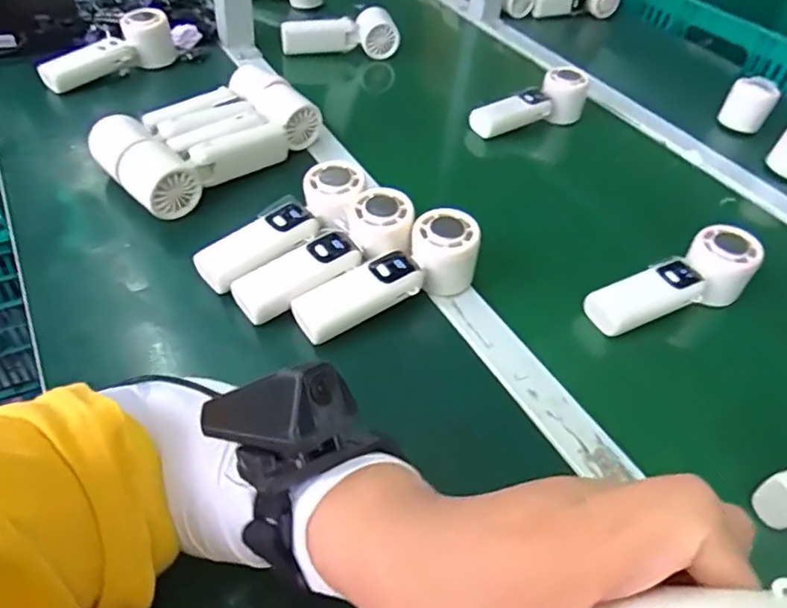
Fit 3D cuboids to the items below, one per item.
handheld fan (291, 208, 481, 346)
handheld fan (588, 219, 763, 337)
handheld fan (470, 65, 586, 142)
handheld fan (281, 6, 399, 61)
[{"bbox_3d":[-0.001,-0.018,0.491,0.167,0.056,0.056,-28,52,-9],"label":"handheld fan"},{"bbox_3d":[0.249,-0.018,0.513,0.165,0.061,0.050,-17,50,-22],"label":"handheld fan"},{"bbox_3d":[0.175,-0.253,0.747,0.156,0.073,0.052,-20,51,-24],"label":"handheld fan"},{"bbox_3d":[-0.078,-0.396,0.847,0.165,0.052,0.050,-2,46,-8],"label":"handheld fan"}]

